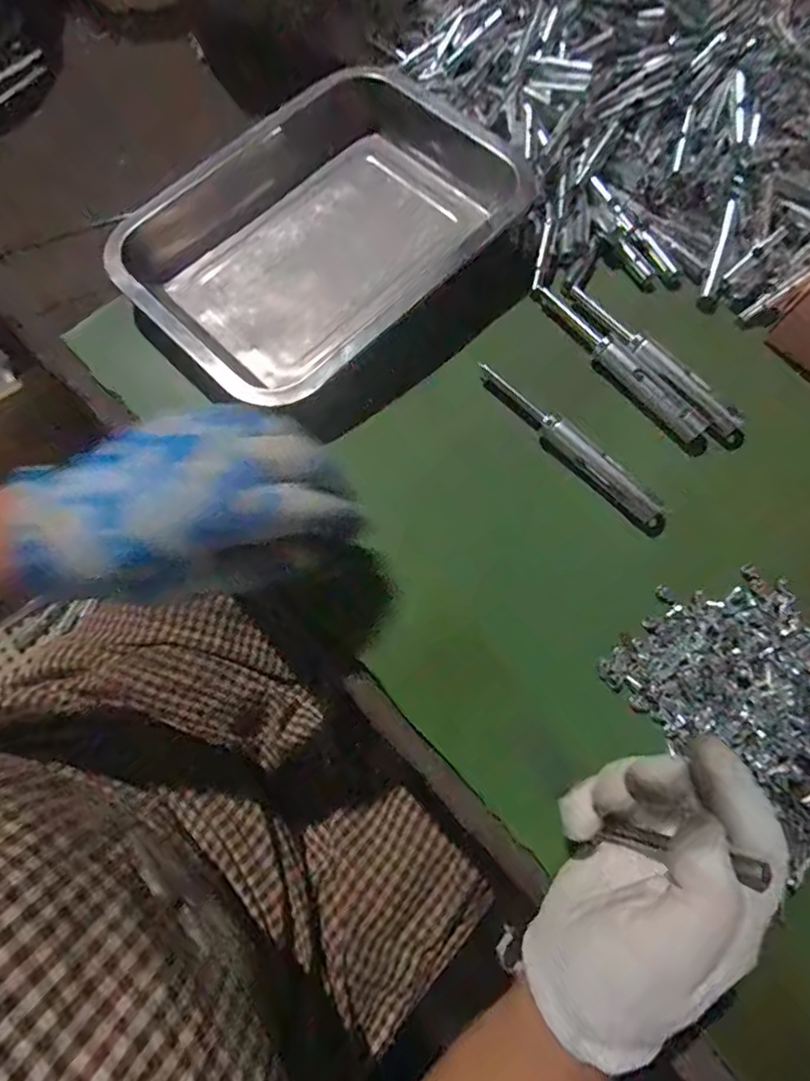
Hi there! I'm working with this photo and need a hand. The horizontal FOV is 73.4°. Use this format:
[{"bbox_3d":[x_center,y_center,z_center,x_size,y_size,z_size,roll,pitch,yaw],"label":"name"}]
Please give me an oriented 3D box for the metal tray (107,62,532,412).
[{"bbox_3d":[-0.050,-0.213,0.380,0.266,0.047,0.185,-43,79,-12],"label":"metal tray"}]

